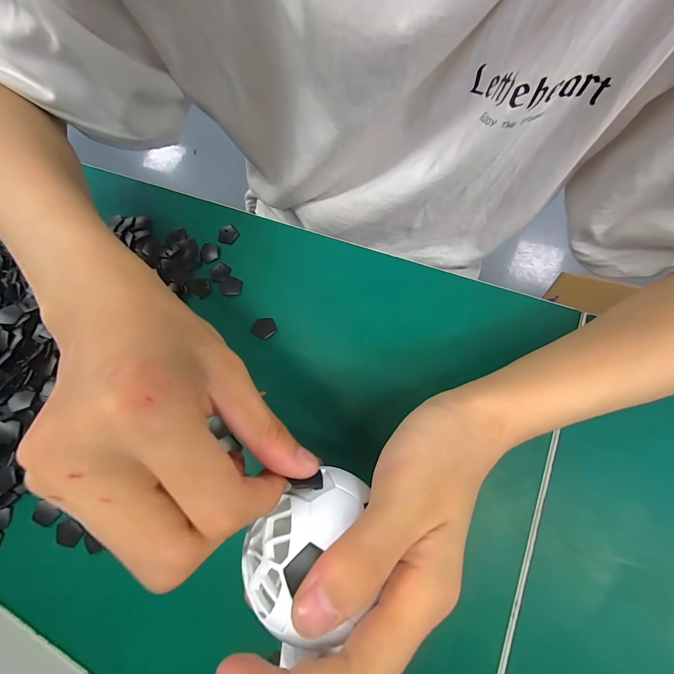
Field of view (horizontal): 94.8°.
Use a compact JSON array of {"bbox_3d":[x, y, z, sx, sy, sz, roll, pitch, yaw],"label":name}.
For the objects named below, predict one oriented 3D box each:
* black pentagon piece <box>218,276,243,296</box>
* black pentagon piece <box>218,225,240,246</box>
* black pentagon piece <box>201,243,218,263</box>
[{"bbox_3d":[-0.093,-0.044,0.271,0.021,0.004,0.017,28,79,13],"label":"black pentagon piece"},{"bbox_3d":[-0.101,-0.094,0.285,0.019,0.004,0.018,-42,74,-6],"label":"black pentagon piece"},{"bbox_3d":[-0.117,-0.077,0.285,0.015,0.004,0.019,-12,73,3],"label":"black pentagon piece"}]

